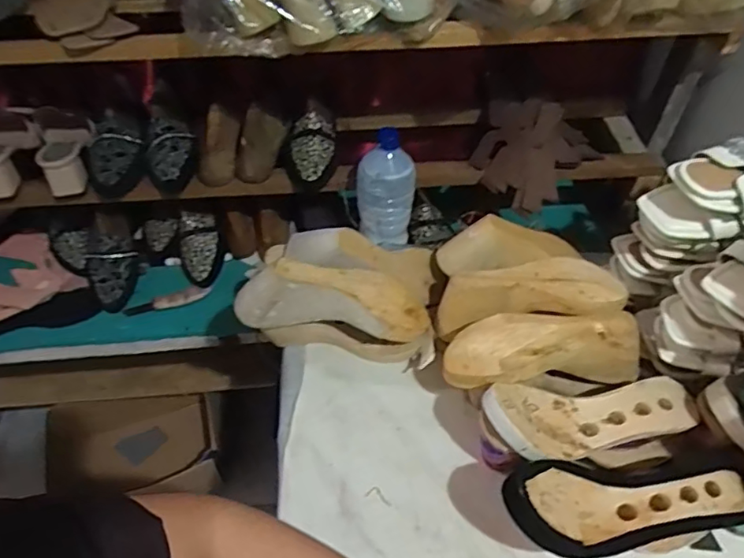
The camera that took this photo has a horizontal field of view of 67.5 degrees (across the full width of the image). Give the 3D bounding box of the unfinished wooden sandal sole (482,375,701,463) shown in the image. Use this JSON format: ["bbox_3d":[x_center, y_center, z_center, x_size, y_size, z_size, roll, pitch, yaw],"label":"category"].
[{"bbox_3d":[0.232,0.131,0.579,0.236,0.057,0.082,-8,49,-8],"label":"unfinished wooden sandal sole"}]

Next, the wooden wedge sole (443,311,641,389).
[{"bbox_3d":[0.195,0.090,0.661,0.234,0.090,0.088,-9,49,-9],"label":"wooden wedge sole"}]

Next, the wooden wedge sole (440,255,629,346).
[{"bbox_3d":[0.186,0.019,0.677,0.222,0.063,0.085,-9,48,9],"label":"wooden wedge sole"}]

